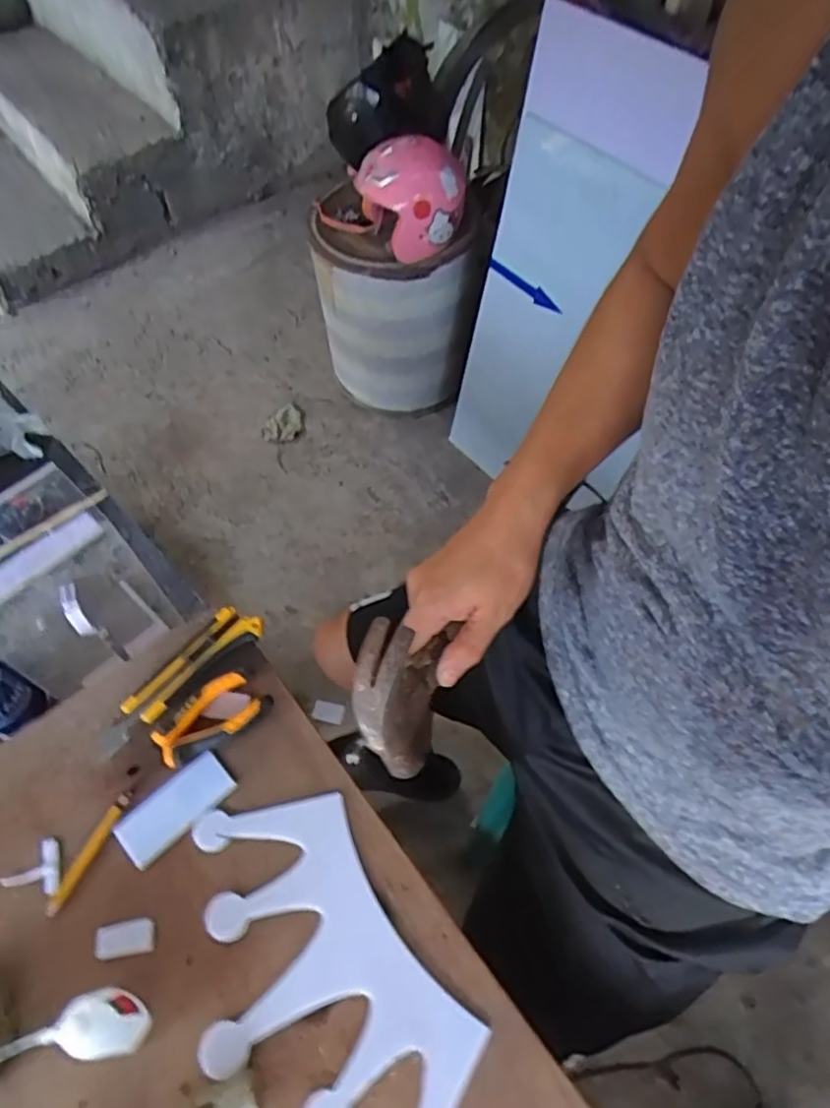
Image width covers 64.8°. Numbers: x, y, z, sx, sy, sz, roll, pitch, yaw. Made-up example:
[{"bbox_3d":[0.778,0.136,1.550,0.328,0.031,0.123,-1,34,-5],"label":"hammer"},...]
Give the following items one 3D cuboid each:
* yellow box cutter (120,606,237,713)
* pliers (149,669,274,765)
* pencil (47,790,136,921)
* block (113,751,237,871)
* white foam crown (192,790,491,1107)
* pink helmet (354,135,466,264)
[{"bbox_3d":[-0.207,0.093,0.581,0.017,0.010,0.123,36,64,21],"label":"yellow box cutter"},{"bbox_3d":[-0.174,0.137,0.558,0.094,0.018,0.052,-32,63,-19],"label":"pliers"},{"bbox_3d":[-0.254,0.231,0.511,0.012,0.007,0.096,23,60,14],"label":"pencil"},{"bbox_3d":[-0.194,0.204,0.530,0.092,0.010,0.040,-37,64,-22],"label":"block"},{"bbox_3d":[-0.071,0.303,0.466,0.152,0.006,0.273,-31,62,-19],"label":"white foam crown"},{"bbox_3d":[-0.003,-0.754,1.369,0.202,0.166,0.182,-27,61,-17],"label":"pink helmet"}]

